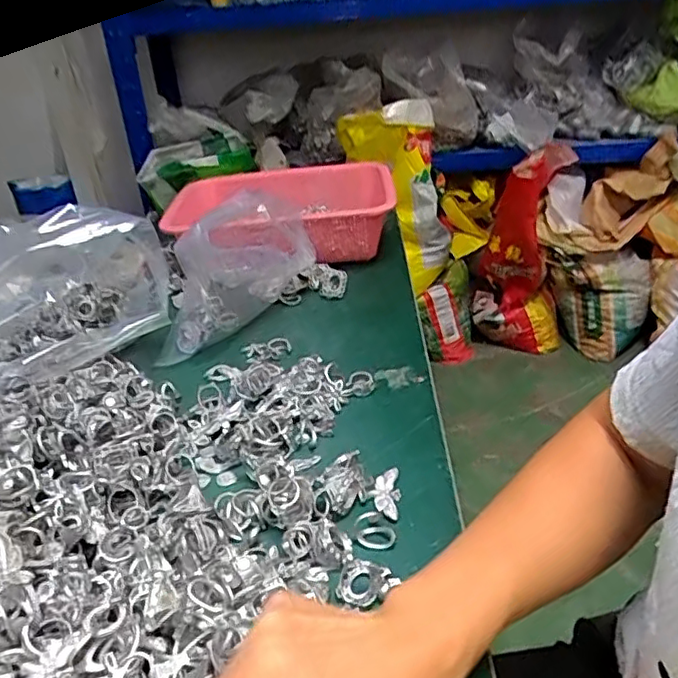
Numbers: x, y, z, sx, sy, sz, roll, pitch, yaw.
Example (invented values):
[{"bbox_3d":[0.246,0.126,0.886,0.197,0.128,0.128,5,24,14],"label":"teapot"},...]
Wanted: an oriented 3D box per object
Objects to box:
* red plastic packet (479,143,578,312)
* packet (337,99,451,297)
[{"bbox_3d":[0.548,-0.353,1.820,0.177,0.513,0.301,17,4,20],"label":"red plastic packet"},{"bbox_3d":[0.212,-0.428,1.826,0.232,0.545,0.229,-12,21,27],"label":"packet"}]

